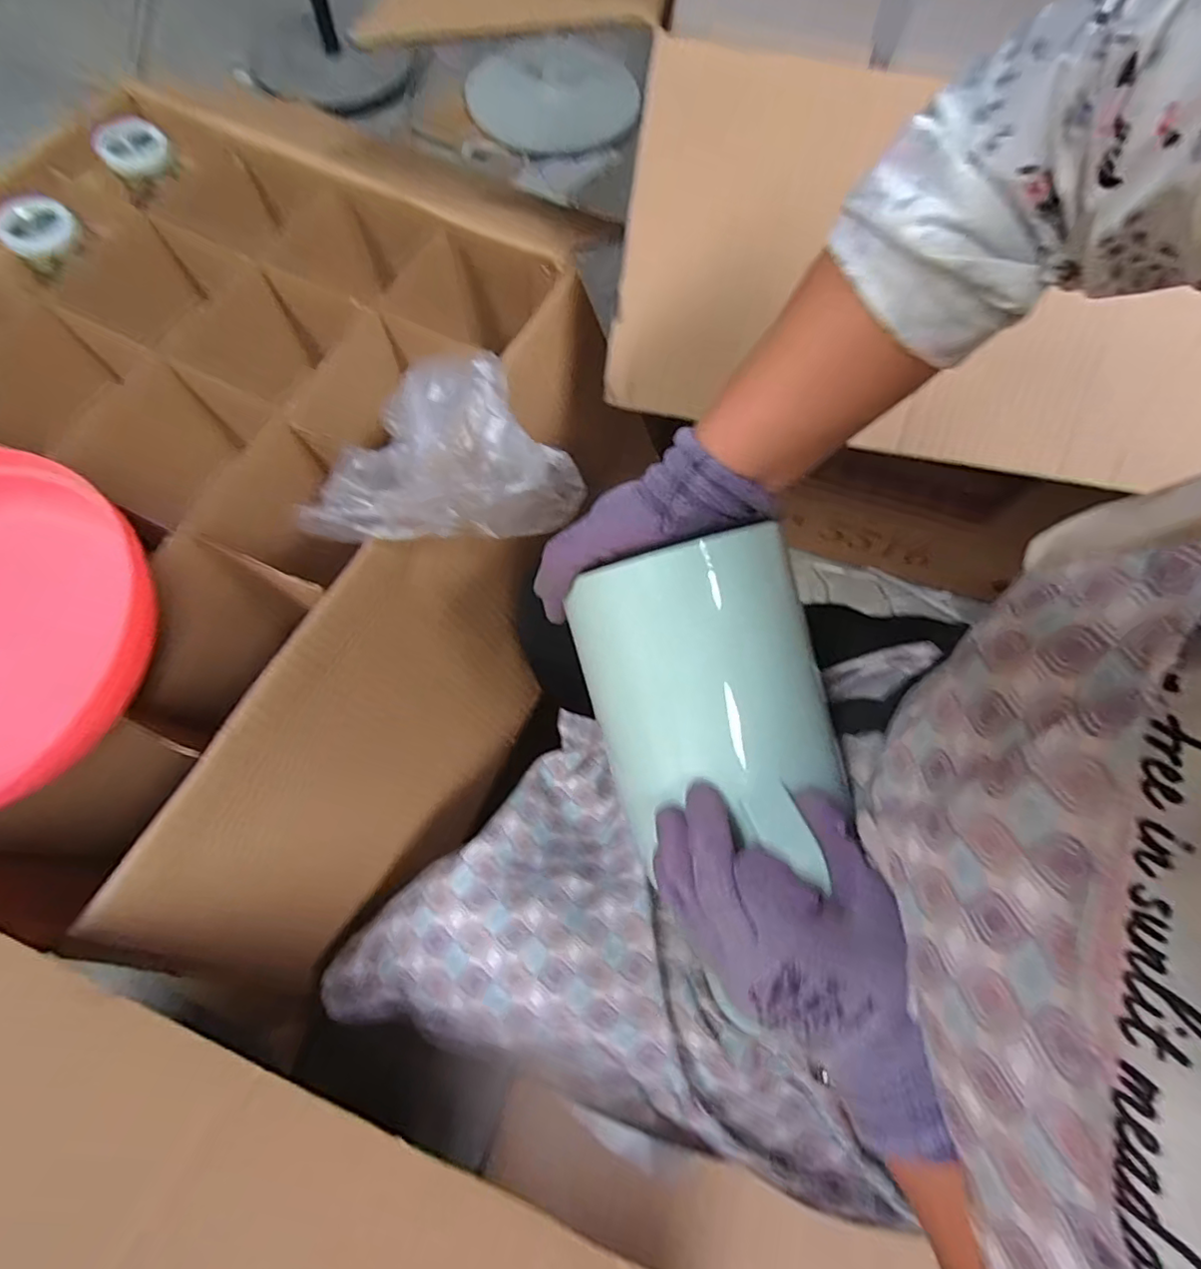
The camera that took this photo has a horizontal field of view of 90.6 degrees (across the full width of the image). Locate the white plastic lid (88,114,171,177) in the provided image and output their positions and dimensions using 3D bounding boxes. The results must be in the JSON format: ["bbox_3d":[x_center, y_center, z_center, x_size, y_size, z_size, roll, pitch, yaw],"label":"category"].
[{"bbox_3d":[-0.435,-0.455,0.550,0.061,0.018,0.053,-21,95,-21],"label":"white plastic lid"}]

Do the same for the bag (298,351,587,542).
[{"bbox_3d":[-0.099,-0.135,0.444,0.168,0.069,0.179,12,69,2],"label":"bag"}]

